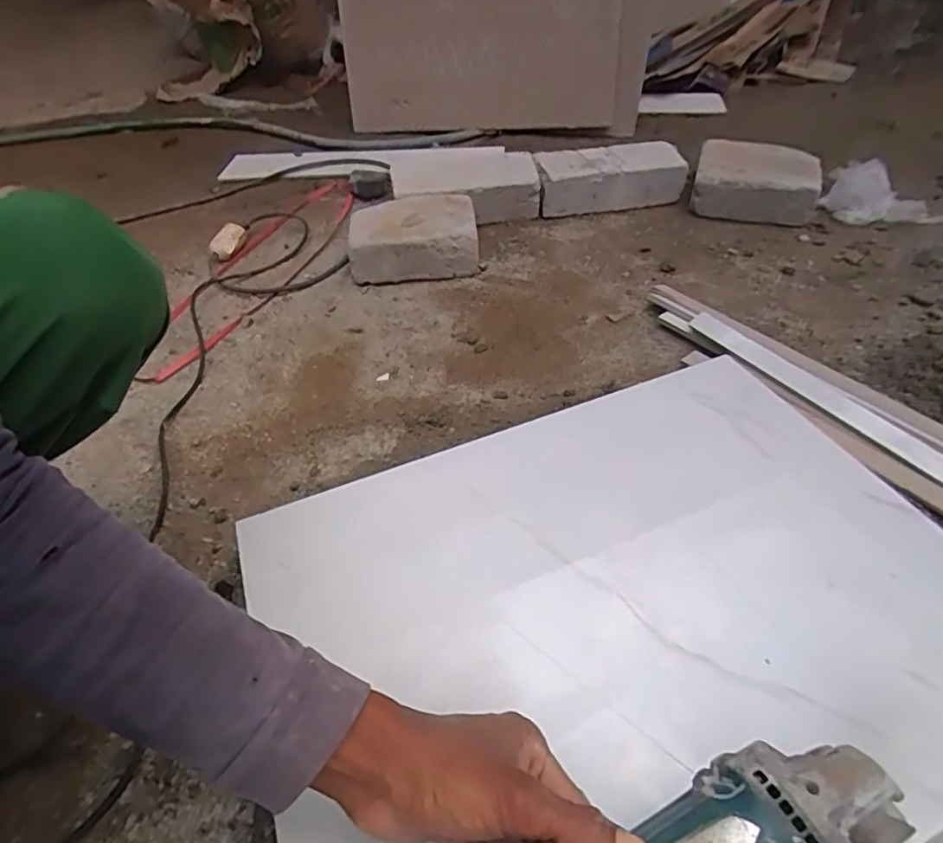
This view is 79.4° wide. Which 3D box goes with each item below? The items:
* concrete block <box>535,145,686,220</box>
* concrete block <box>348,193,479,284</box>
[{"bbox_3d":[0.248,-0.445,1.042,0.269,0.083,0.117,-11,46,-7],"label":"concrete block"},{"bbox_3d":[-0.094,-0.300,0.931,0.199,0.081,0.162,-5,45,-1],"label":"concrete block"}]

